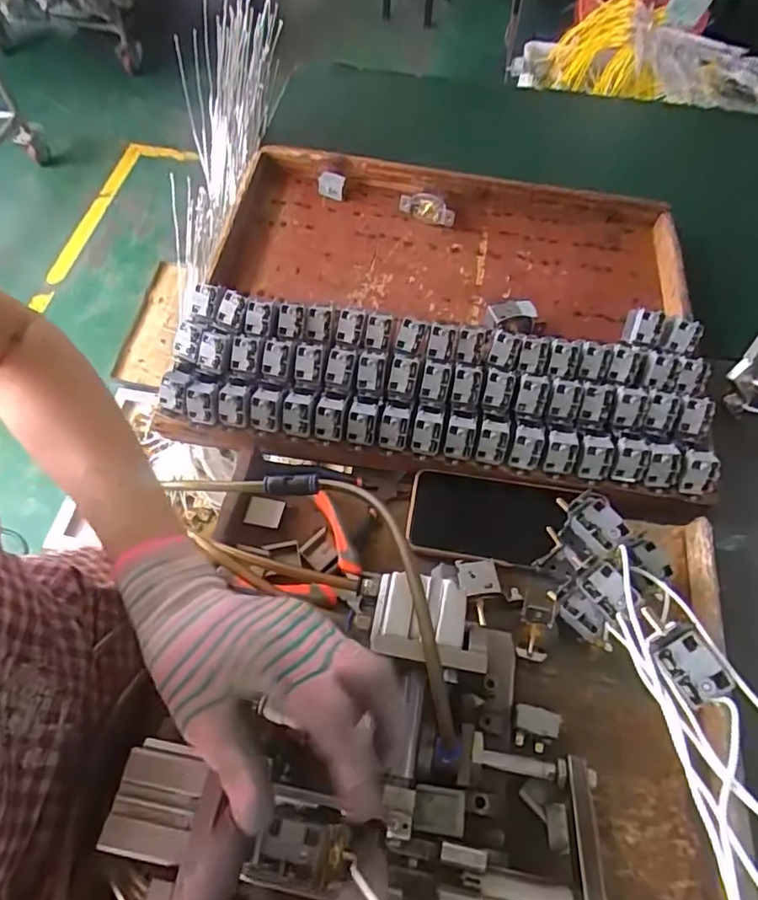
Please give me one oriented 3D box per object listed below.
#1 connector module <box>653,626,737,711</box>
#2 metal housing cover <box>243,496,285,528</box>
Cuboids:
[{"bbox_3d":[0.153,0.106,0.282,0.023,0.010,0.033,-32,62,8],"label":"connector module"},{"bbox_3d":[-0.098,0.053,0.489,0.030,0.007,0.024,14,60,6],"label":"metal housing cover"}]

